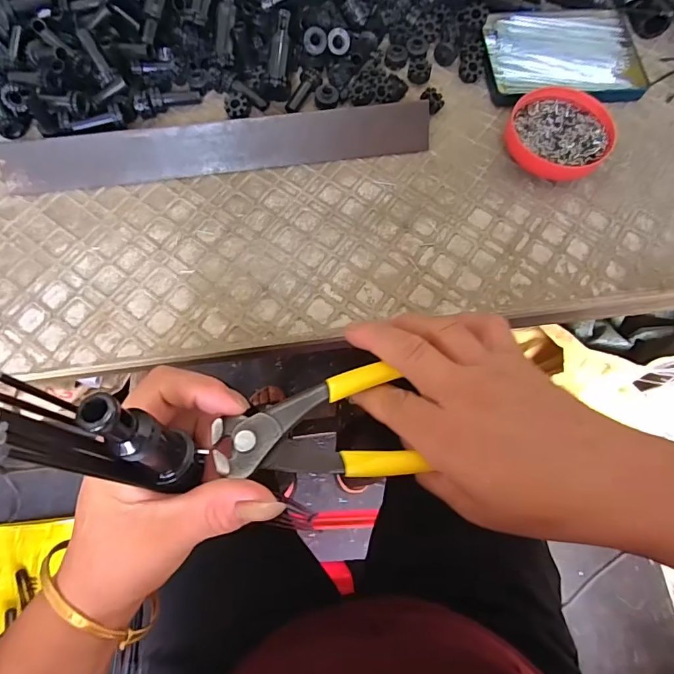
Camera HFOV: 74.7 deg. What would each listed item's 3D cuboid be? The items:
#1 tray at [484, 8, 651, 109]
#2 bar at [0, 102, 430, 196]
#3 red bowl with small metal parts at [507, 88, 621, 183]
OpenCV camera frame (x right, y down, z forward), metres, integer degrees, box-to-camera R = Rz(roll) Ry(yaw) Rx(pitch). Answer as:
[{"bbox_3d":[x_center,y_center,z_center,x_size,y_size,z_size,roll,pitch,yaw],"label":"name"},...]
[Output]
[{"bbox_3d":[0.196,-0.246,0.384,0.136,0.009,0.101,0,71,-2],"label":"tray"},{"bbox_3d":[-0.087,-0.144,0.335,0.313,0.039,0.008,-8,26,-4],"label":"bar"},{"bbox_3d":[0.172,-0.157,0.344,0.076,0.021,0.071,0,71,-1],"label":"red bowl with small metal parts"}]

